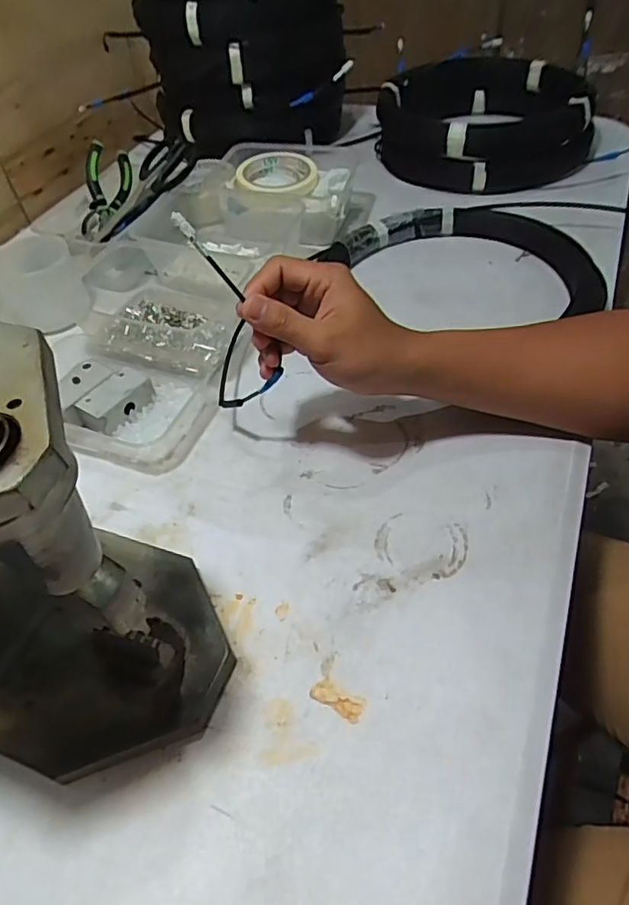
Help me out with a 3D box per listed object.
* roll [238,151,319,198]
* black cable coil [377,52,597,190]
[{"bbox_3d":[-0.047,-0.339,0.708,0.098,0.023,0.098,-3,48,4],"label":"roll"},{"bbox_3d":[0.226,-0.461,0.806,0.266,0.080,0.284,-11,48,-3],"label":"black cable coil"}]

